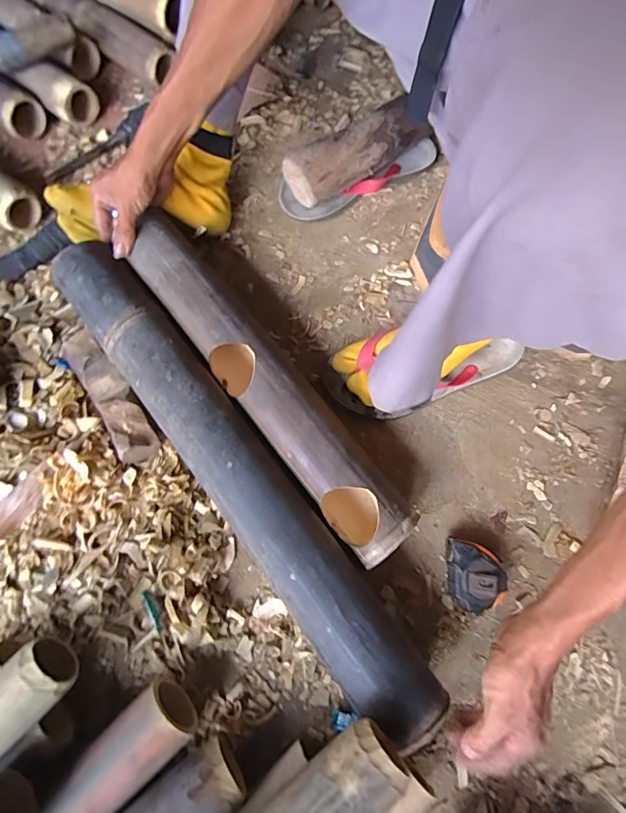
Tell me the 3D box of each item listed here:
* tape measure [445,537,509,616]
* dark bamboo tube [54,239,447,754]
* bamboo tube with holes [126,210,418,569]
[{"bbox_3d":[0.179,0.184,0.487,0.059,0.033,0.072,1,74,-1],"label":"tape measure"},{"bbox_3d":[-0.090,0.069,0.475,0.089,0.088,0.587,-36,78,-11],"label":"dark bamboo tube"},{"bbox_3d":[-0.059,-0.030,0.502,0.076,0.087,0.446,-37,82,-11],"label":"bamboo tube with holes"}]

